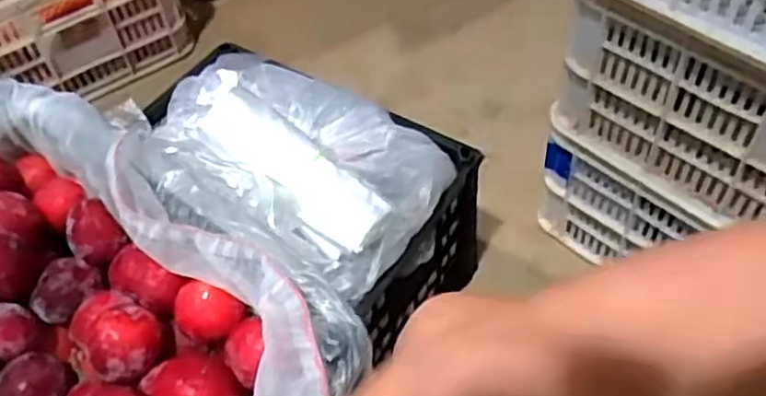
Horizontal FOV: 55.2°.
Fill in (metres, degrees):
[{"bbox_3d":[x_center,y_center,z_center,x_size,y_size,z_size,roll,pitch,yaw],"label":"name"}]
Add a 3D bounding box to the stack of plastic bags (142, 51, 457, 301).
[{"bbox_3d":[-0.115,-0.064,0.908,0.400,0.098,0.227,27,58,23],"label":"stack of plastic bags"}]

